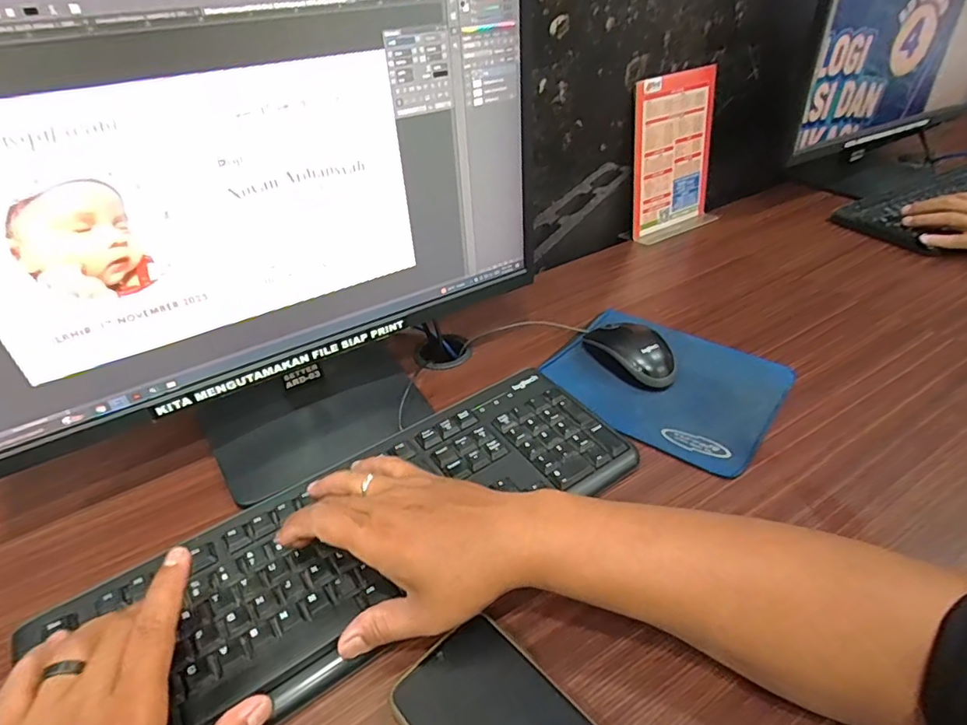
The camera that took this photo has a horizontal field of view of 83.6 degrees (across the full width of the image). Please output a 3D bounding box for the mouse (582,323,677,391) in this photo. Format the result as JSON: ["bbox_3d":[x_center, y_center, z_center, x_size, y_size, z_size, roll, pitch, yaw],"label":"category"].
[{"bbox_3d":[0.151,-0.009,0.551,0.057,0.034,0.104,-23,41,-23],"label":"mouse"}]

